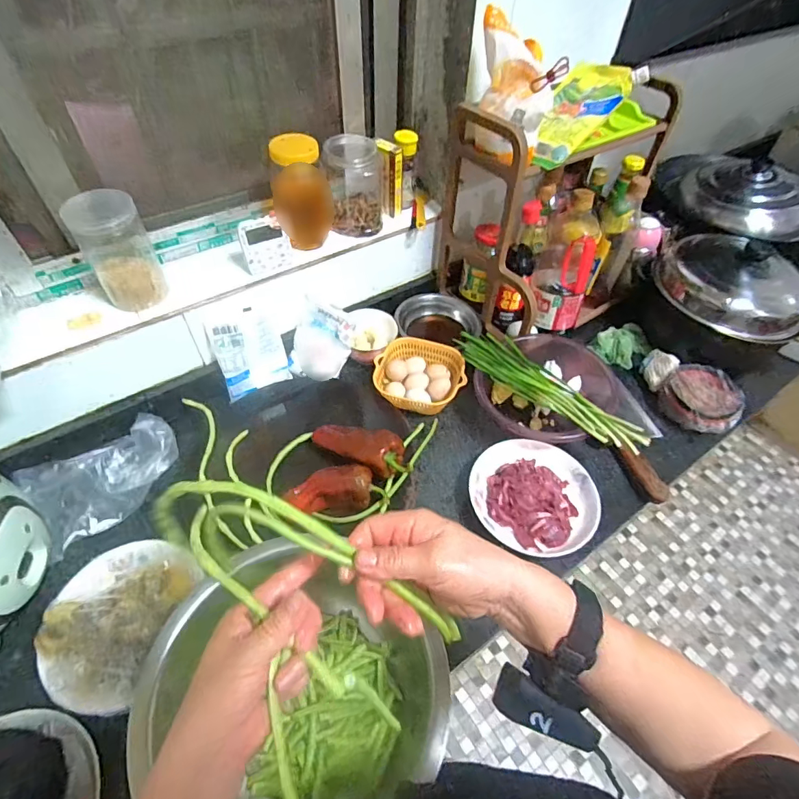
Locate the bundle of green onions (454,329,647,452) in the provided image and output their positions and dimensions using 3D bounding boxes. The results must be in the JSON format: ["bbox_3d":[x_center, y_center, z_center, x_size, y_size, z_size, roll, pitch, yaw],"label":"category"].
[{"bbox_3d":[0.236,-0.029,0.729,0.093,0.053,0.339,-35,60,-27],"label":"bundle of green onions"}]

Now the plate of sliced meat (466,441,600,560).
[{"bbox_3d":[0.194,0.140,0.665,0.167,0.036,0.177,1,51,-1],"label":"plate of sliced meat"}]

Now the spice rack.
[{"bbox_3d":[0.302,-0.354,0.860,0.396,0.341,0.280,-35,60,-26],"label":"spice rack"}]

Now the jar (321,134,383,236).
[{"bbox_3d":[-0.076,-0.371,0.779,0.094,0.130,0.105,-1,51,-3],"label":"jar"}]

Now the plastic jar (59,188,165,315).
[{"bbox_3d":[-0.376,-0.191,0.617,0.080,0.152,0.084,1,51,-1],"label":"plastic jar"}]

